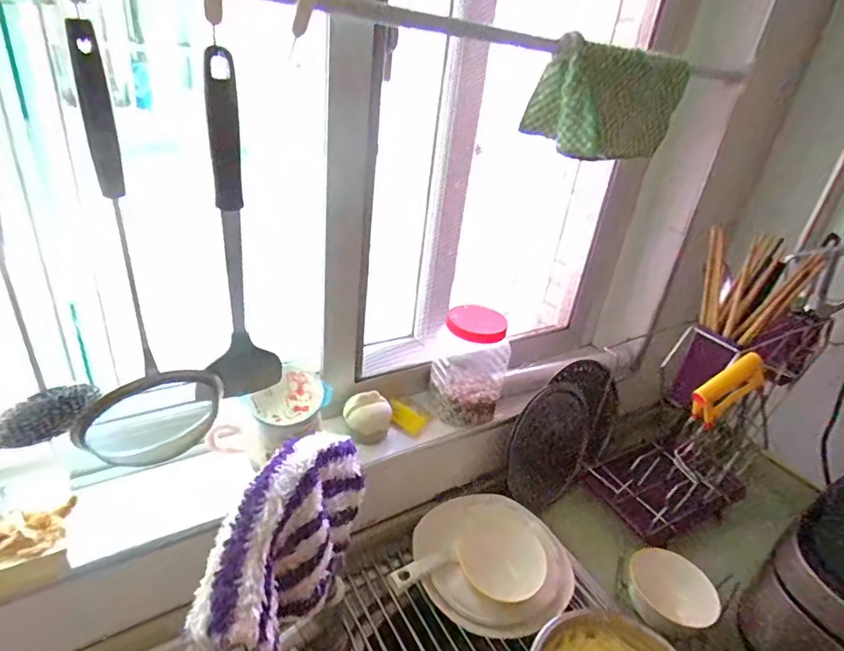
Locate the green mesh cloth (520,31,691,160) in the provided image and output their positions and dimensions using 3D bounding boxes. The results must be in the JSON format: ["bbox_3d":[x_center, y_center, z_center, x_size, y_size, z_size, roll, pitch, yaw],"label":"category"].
[{"bbox_3d":[0.246,-0.288,0.658,0.109,0.120,0.235,28,35,32],"label":"green mesh cloth"}]

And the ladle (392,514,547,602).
[{"bbox_3d":[0.063,0.317,0.672,0.199,0.039,0.106,0,30,-14],"label":"ladle"}]

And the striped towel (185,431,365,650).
[{"bbox_3d":[-0.097,0.163,0.401,0.052,0.130,0.203,15,30,13],"label":"striped towel"}]

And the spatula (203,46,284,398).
[{"bbox_3d":[-0.167,-0.068,0.473,0.060,0.325,0.021,-16,36,-36],"label":"spatula"}]

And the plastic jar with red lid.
[{"bbox_3d":[0.070,0.062,0.758,0.109,0.159,0.086,11,29,7],"label":"plastic jar with red lid"}]

